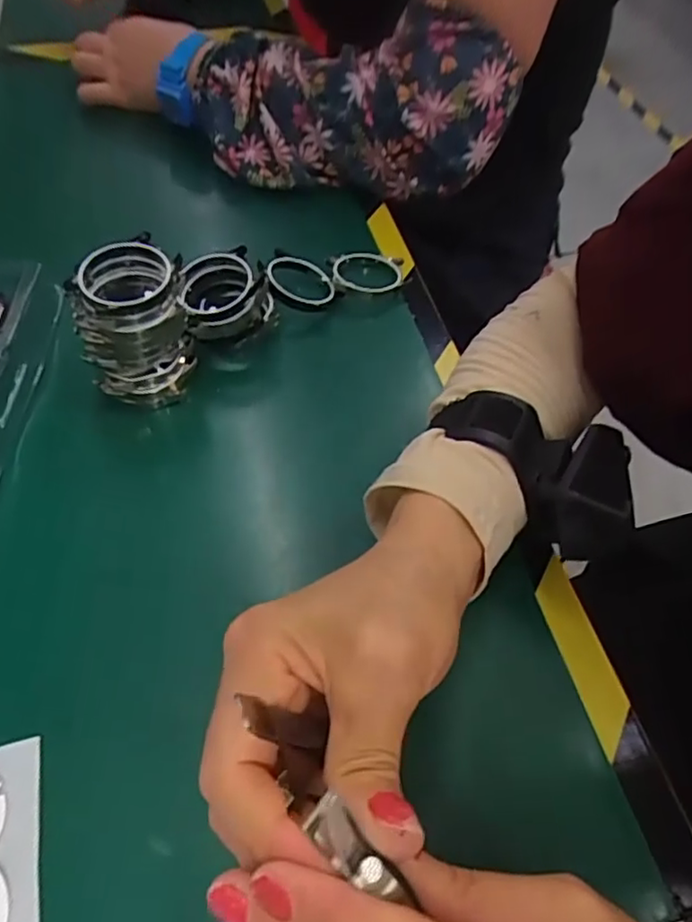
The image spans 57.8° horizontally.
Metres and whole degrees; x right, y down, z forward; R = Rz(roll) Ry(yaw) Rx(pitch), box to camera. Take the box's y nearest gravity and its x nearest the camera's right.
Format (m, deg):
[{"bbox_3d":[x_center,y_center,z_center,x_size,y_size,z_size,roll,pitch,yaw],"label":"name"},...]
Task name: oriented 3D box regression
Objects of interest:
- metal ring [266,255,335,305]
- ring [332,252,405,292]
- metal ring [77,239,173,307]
[{"bbox_3d":[-0.029,-0.117,0.404,0.045,0.008,0.041,13,50,-16],"label":"metal ring"},{"bbox_3d":[0.016,-0.127,0.417,0.048,0.007,0.046,2,49,-3],"label":"ring"},{"bbox_3d":[-0.110,-0.094,0.313,0.043,0.009,0.045,0,55,-1],"label":"metal ring"}]

